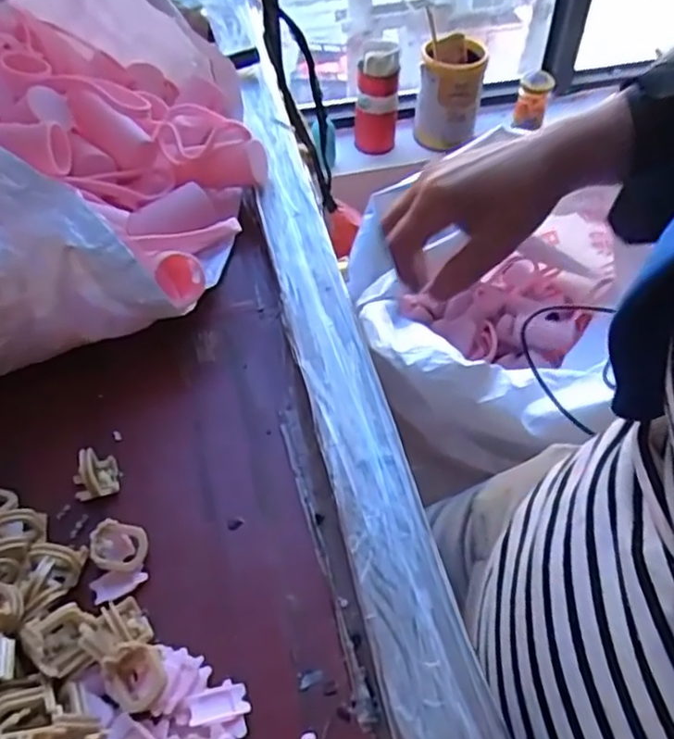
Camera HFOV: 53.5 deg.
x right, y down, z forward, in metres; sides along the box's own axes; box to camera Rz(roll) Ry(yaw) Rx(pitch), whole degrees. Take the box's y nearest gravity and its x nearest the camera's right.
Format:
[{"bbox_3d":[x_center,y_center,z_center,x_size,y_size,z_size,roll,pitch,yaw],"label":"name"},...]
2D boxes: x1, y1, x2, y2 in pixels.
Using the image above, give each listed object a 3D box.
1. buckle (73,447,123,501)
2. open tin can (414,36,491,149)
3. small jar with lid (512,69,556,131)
[{"bbox_3d":[-0.124,0.053,0.341,0.023,0.019,0.021,-17,51,-14],"label":"buckle"},{"bbox_3d":[0.220,-0.530,1.308,0.112,0.190,0.139,10,50,9],"label":"open tin can"},{"bbox_3d":[0.400,-0.545,1.368,0.064,0.120,0.053,14,50,12],"label":"small jar with lid"}]

